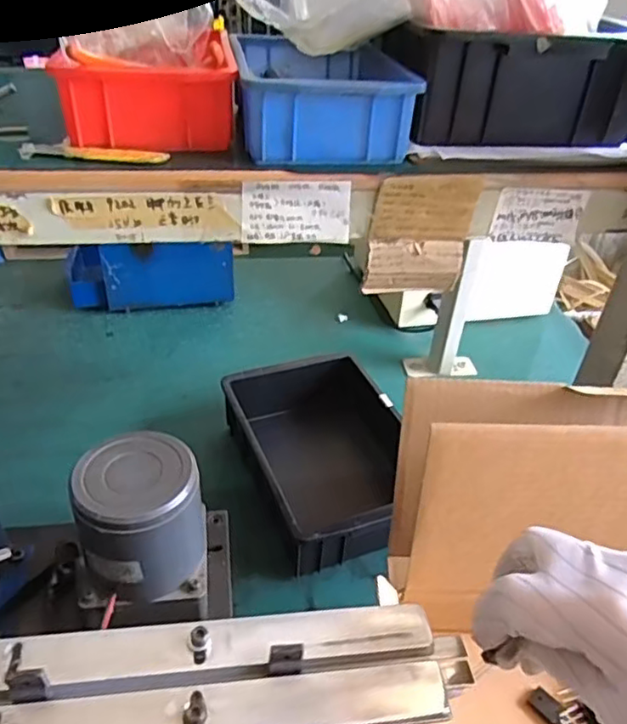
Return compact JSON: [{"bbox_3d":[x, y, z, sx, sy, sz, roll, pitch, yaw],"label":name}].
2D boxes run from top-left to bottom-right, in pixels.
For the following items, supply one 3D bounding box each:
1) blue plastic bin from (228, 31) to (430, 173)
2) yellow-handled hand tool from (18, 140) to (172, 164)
[{"bbox_3d":[0.003,-0.226,0.514,0.131,0.056,0.192,0,37,-6],"label":"blue plastic bin"},{"bbox_3d":[-0.158,-0.152,0.444,0.106,0.008,0.016,6,37,2],"label":"yellow-handled hand tool"}]

